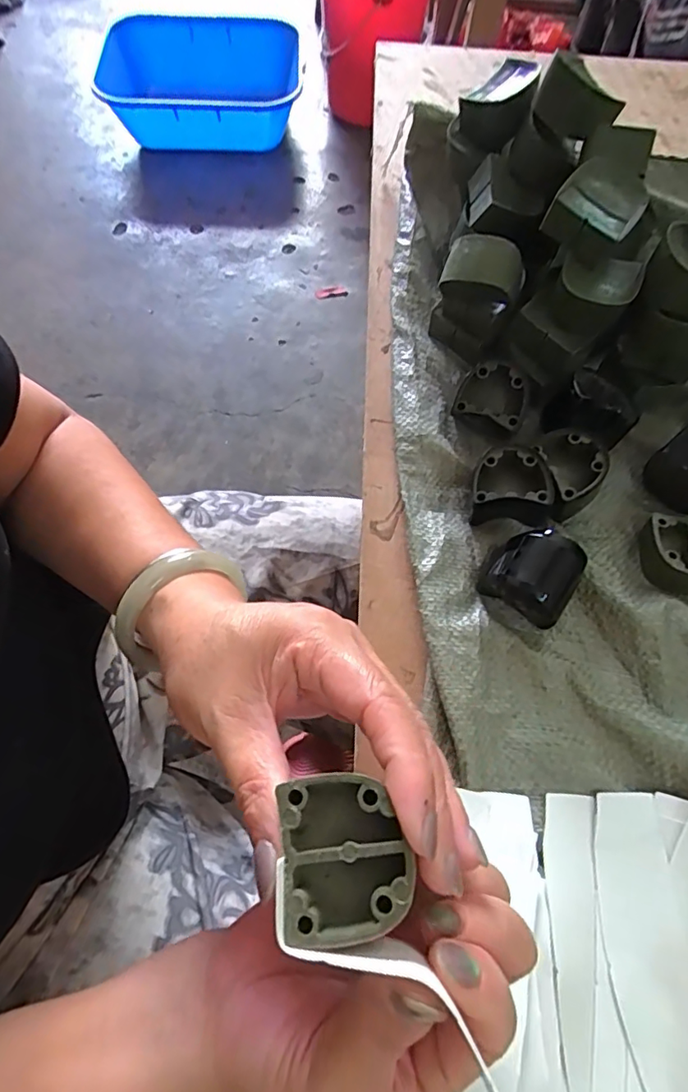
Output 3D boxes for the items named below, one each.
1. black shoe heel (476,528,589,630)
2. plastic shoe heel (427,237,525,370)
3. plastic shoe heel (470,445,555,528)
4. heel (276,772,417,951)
[{"bbox_3d":[0.105,0.014,0.290,0.046,0.034,0.040,22,67,8],"label":"black shoe heel"},{"bbox_3d":[0.083,-0.159,0.342,0.049,0.078,0.031,22,67,9],"label":"plastic shoe heel"},{"bbox_3d":[0.101,-0.035,0.316,0.044,0.033,0.038,9,66,3],"label":"plastic shoe heel"},{"bbox_3d":[0.000,0.093,0.158,0.037,0.016,0.043,-5,66,-2],"label":"heel"}]

